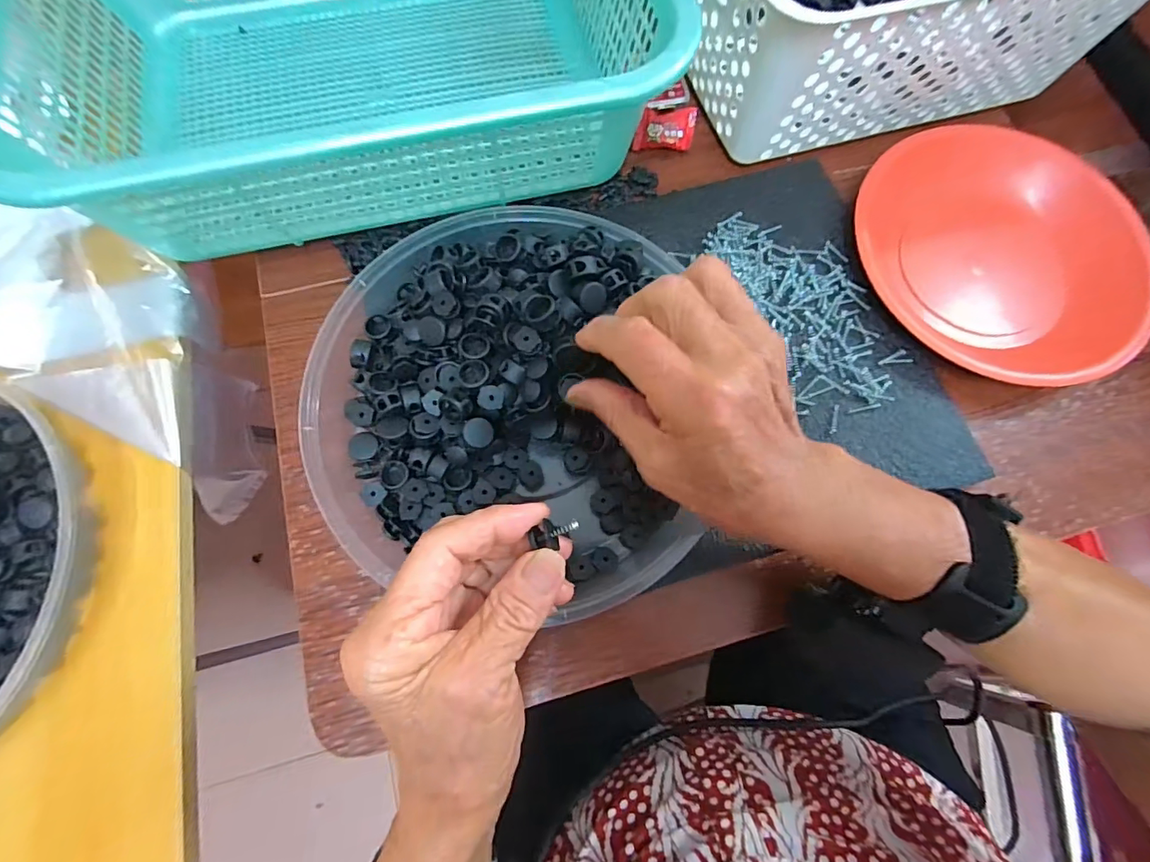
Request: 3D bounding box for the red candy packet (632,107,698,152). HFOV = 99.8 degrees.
[{"bbox_3d":[0.067,-0.225,0.360,0.044,0.010,0.029,0,101,-6],"label":"red candy packet"}]

